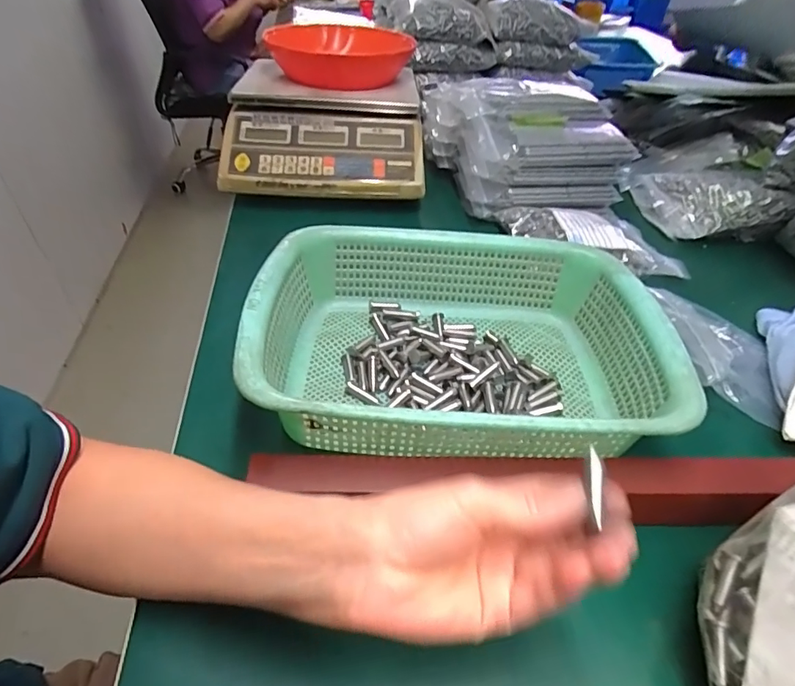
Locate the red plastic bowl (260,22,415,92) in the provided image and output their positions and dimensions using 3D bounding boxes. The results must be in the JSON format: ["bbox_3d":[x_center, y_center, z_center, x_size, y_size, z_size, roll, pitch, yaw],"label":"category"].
[{"bbox_3d":[-0.076,-0.432,0.709,0.190,0.057,0.252,2,42,1],"label":"red plastic bowl"}]

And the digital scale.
[{"bbox_3d":[-0.098,-0.300,0.668,0.256,0.096,0.235,0,42,-2],"label":"digital scale"}]

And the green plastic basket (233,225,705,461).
[{"bbox_3d":[0.045,-0.003,0.374,0.287,0.090,0.219,1,42,0],"label":"green plastic basket"}]

